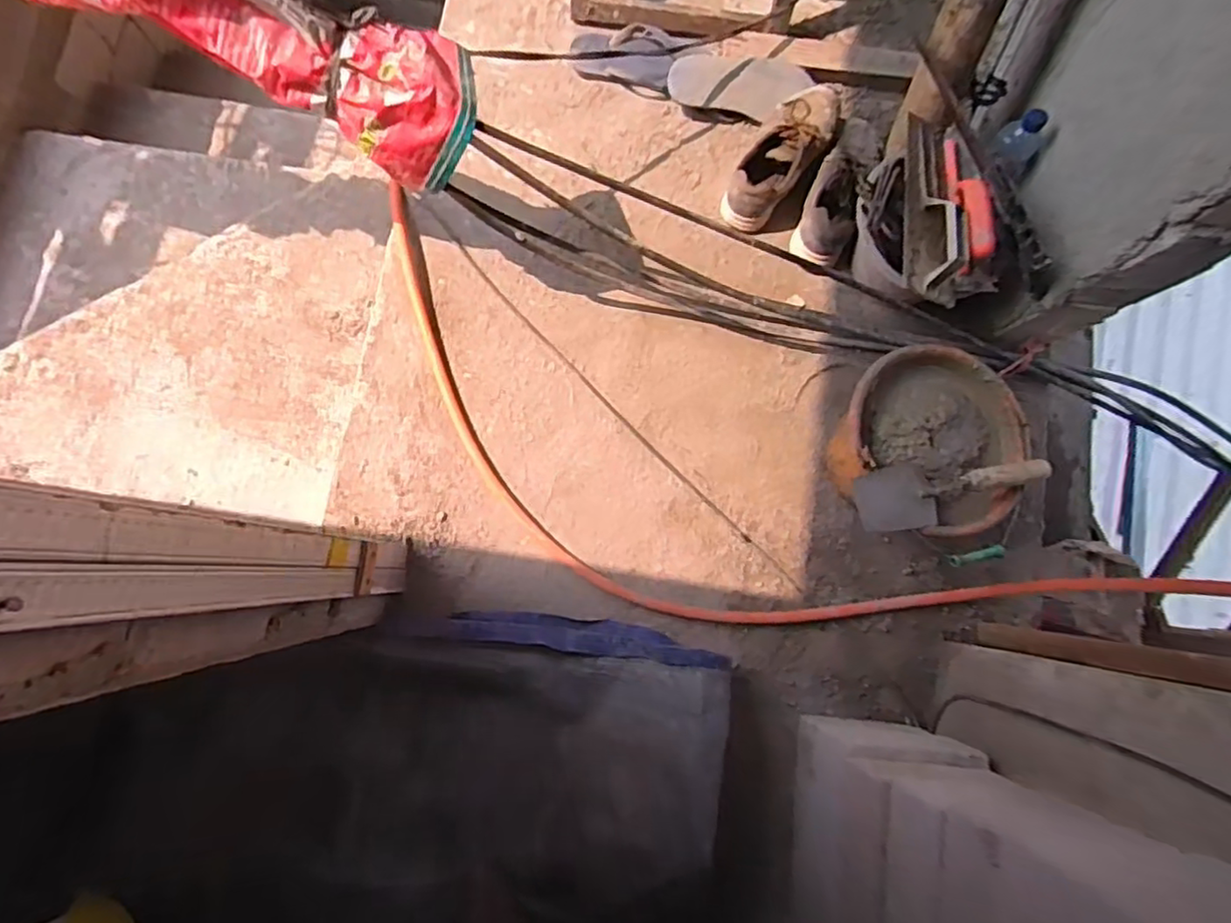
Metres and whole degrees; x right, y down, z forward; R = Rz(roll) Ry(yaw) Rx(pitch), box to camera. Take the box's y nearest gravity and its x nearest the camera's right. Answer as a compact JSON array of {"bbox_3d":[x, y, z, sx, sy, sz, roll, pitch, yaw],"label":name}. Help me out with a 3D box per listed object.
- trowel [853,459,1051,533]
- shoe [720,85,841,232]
[{"bbox_3d":[0.474,0.043,0.939,0.250,0.067,0.089,-6,81,-6],"label":"trowel"},{"bbox_3d":[0.298,-0.552,1.187,0.118,0.116,0.324,32,81,1],"label":"shoe"}]

